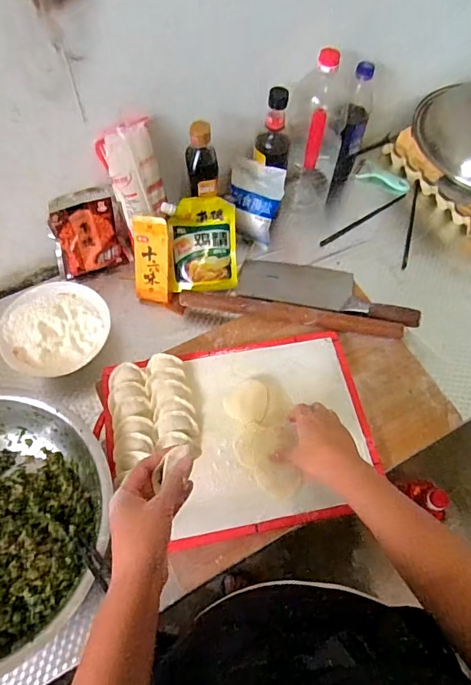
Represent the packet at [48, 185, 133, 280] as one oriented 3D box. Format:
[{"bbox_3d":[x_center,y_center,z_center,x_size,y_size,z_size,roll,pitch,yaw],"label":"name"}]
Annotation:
[{"bbox_3d":[-0.261,-0.197,0.785,0.129,0.149,0.022,-19,39,-19],"label":"packet"}]

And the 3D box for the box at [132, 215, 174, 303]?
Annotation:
[{"bbox_3d":[-0.142,-0.140,0.753,0.064,0.153,0.024,1,34,-2],"label":"box"}]

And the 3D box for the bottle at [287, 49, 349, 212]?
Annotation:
[{"bbox_3d":[0.144,-0.375,0.807,0.109,0.277,0.102,12,63,4],"label":"bottle"}]

